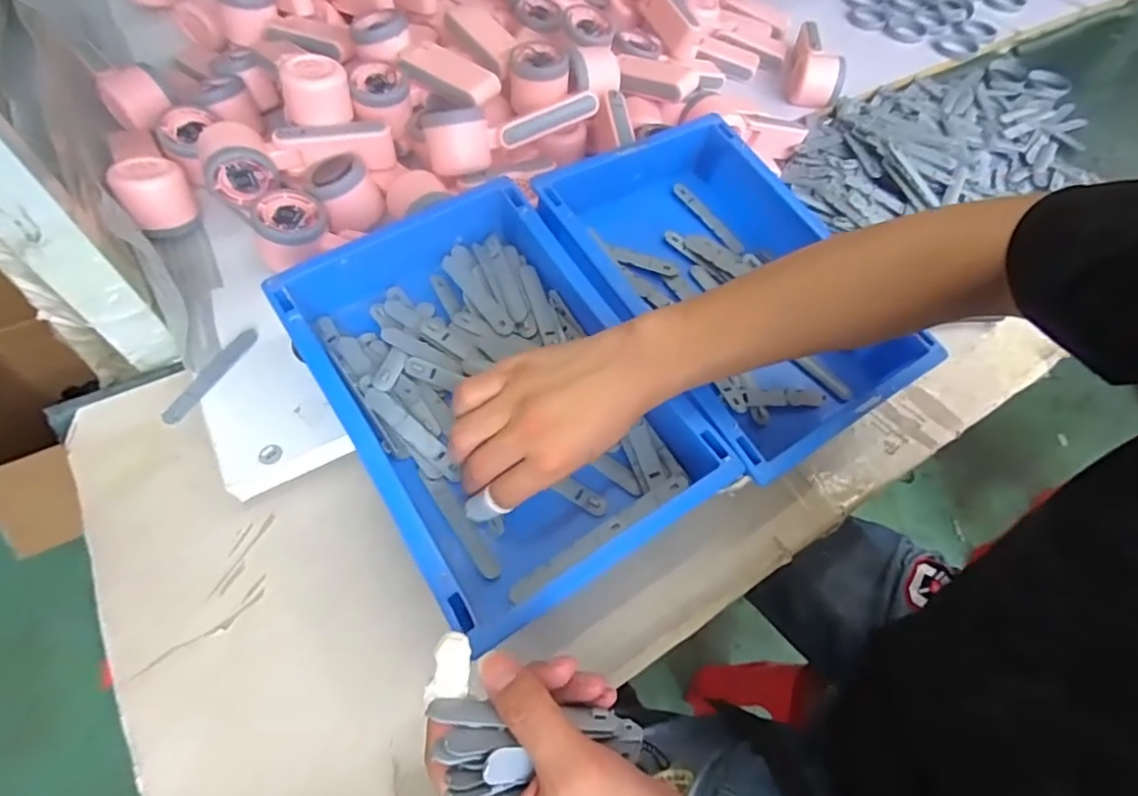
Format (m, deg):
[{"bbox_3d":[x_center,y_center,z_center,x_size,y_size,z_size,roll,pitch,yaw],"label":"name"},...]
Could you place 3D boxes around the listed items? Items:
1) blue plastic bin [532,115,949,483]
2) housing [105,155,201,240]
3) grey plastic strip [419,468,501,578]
[{"bbox_3d":[0.134,-0.097,0.486,0.219,0.098,0.309,-29,62,-20],"label":"blue plastic bin"},{"bbox_3d":[-0.376,-0.183,0.510,0.057,0.061,0.053,-33,64,-22],"label":"housing"},{"bbox_3d":[-0.078,0.088,0.398,0.016,0.004,0.091,-29,73,-35],"label":"grey plastic strip"}]

